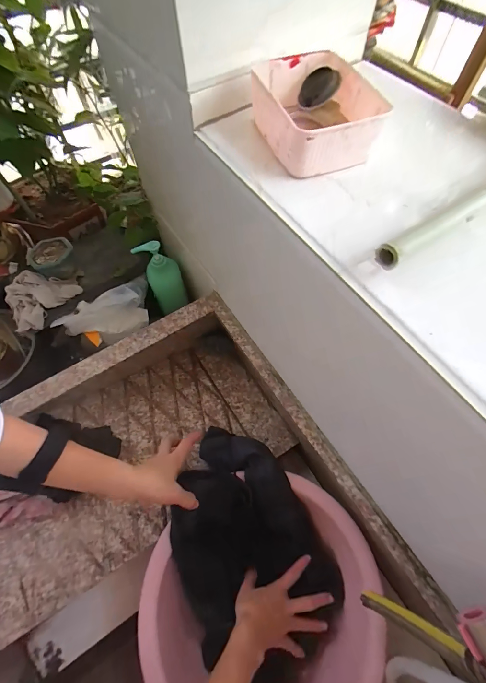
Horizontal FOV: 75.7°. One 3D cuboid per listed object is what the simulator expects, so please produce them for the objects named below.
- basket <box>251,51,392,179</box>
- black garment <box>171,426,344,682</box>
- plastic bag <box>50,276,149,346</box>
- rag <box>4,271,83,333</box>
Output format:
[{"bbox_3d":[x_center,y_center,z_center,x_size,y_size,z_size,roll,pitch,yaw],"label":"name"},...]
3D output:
[{"bbox_3d":[0.069,-0.228,0.307,0.107,0.044,0.133,-19,64,-8],"label":"basket"},{"bbox_3d":[0.008,0.330,0.498,0.221,0.102,0.357,-28,66,-13],"label":"black garment"},{"bbox_3d":[-0.299,-0.062,0.695,0.215,0.056,0.102,-32,67,-14],"label":"plastic bag"},{"bbox_3d":[-0.451,-0.097,0.690,0.112,0.064,0.150,37,69,18],"label":"rag"}]

